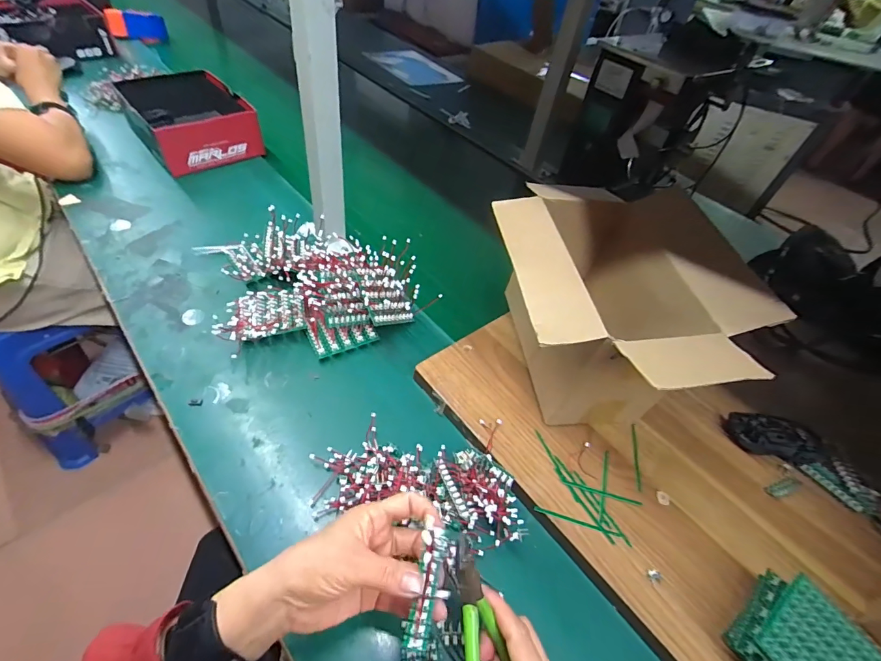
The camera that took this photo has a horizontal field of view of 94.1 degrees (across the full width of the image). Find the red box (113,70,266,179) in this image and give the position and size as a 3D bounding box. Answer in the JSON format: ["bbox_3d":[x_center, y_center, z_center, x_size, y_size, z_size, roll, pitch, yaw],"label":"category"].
[{"bbox_3d":[-0.505,-0.428,0.840,0.191,0.088,0.249,-28,59,-30],"label":"red box"}]

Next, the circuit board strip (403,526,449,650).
[{"bbox_3d":[-0.009,0.178,0.287,0.016,0.010,0.072,12,59,6],"label":"circuit board strip"}]

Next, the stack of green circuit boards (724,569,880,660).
[{"bbox_3d":[0.294,0.263,0.331,0.088,0.049,0.089,-25,56,-23],"label":"stack of green circuit boards"}]

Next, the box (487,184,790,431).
[{"bbox_3d":[0.189,-0.022,0.499,0.240,0.185,0.325,-4,50,-11],"label":"box"}]

